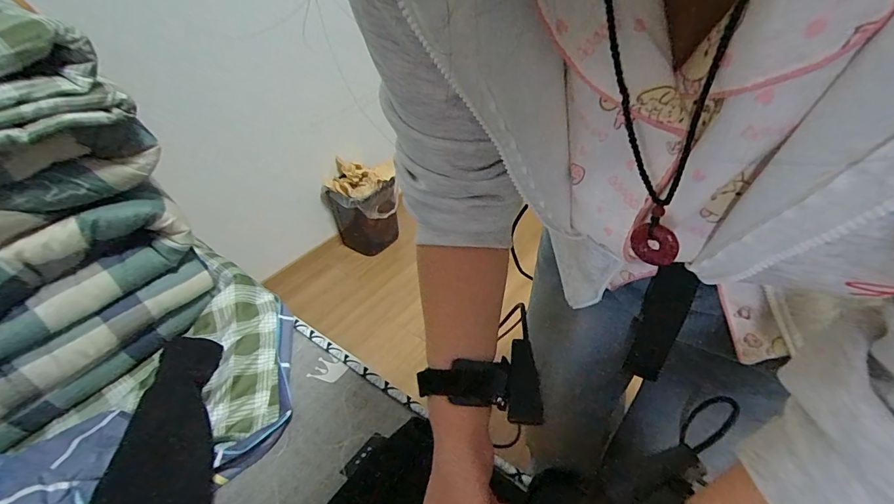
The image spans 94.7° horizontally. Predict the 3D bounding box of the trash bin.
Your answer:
[{"bbox_3d":[-0.320,-0.170,1.590,0.216,0.336,0.222,20,45,30],"label":"trash bin"}]

